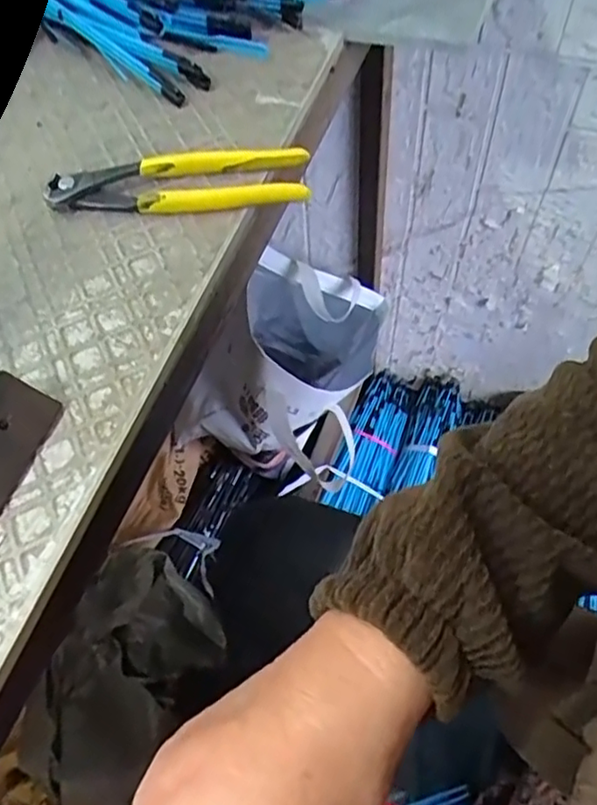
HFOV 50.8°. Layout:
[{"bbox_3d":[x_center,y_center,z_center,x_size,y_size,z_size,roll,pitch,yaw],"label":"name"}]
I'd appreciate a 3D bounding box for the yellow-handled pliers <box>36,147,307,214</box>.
[{"bbox_3d":[-0.076,-0.141,0.398,0.160,0.020,0.049,0,59,4],"label":"yellow-handled pliers"}]

